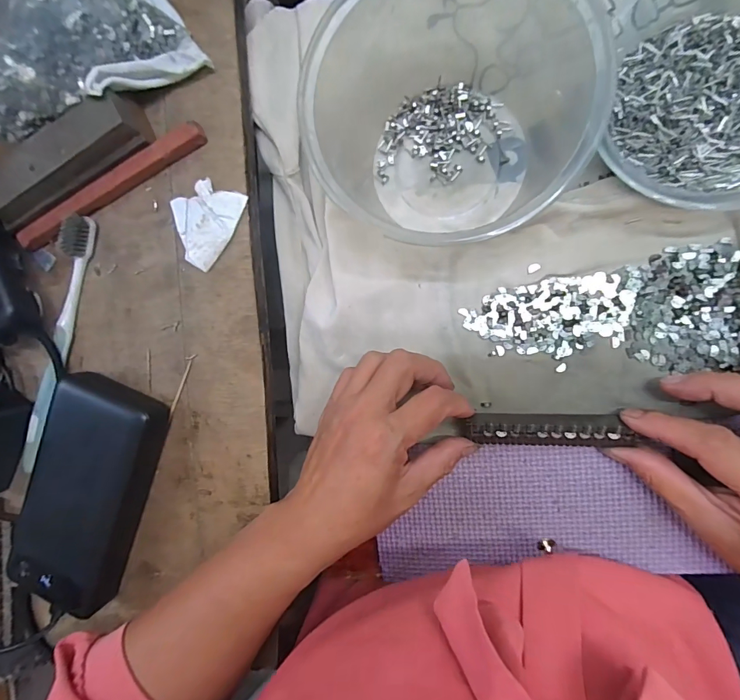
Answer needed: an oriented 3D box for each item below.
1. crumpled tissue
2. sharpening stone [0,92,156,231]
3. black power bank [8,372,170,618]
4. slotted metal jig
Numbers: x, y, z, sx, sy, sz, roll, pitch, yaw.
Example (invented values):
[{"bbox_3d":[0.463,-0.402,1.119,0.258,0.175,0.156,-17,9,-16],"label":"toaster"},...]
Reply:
[{"bbox_3d":[-0.106,-0.080,0.258,0.040,0.007,0.052,25,99,3],"label":"crumpled tissue"},{"bbox_3d":[-0.194,-0.120,0.256,0.112,0.028,0.036,-26,93,9],"label":"sharpening stone"},{"bbox_3d":[-0.194,0.098,0.275,0.074,0.032,0.153,22,98,8],"label":"black power bank"},{"bbox_3d":[0.110,0.049,0.250,0.095,0.013,0.019,0,96,10],"label":"slotted metal jig"}]

